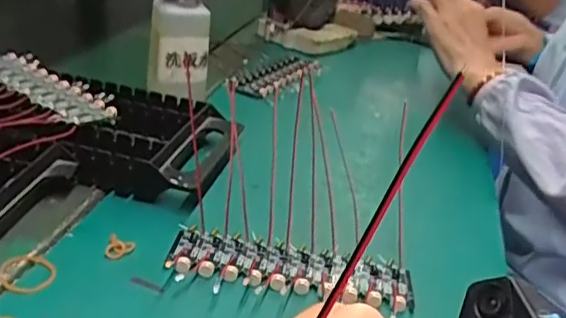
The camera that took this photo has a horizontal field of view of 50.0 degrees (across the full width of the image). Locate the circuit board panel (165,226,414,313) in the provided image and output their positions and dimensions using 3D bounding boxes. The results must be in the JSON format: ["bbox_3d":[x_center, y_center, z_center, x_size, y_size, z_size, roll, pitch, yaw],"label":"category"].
[{"bbox_3d":[0.006,0.074,0.411,0.162,0.011,0.047,8,25,2],"label":"circuit board panel"}]

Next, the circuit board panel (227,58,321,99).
[{"bbox_3d":[-0.007,-0.102,0.746,0.060,0.018,0.138,22,29,29],"label":"circuit board panel"}]

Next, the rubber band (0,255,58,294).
[{"bbox_3d":[-0.156,0.070,0.371,0.032,0.005,0.034,-1,26,-16],"label":"rubber band"}]

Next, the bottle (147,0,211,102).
[{"bbox_3d":[-0.102,-0.121,0.603,0.053,0.109,0.047,-8,29,-29],"label":"bottle"}]

